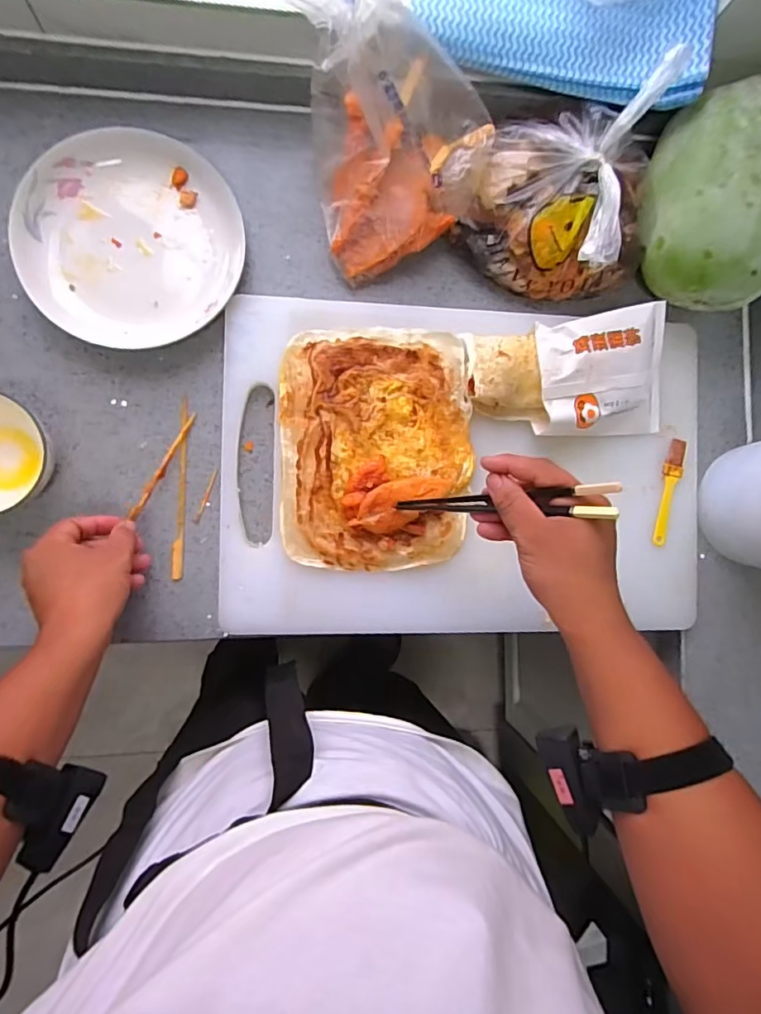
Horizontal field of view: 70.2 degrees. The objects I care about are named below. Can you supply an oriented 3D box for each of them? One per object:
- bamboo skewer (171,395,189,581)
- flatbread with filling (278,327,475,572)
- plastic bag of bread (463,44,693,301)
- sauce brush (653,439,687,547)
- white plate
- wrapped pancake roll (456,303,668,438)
[{"bbox_3d":[-0.211,-0.020,0.572,0.012,0.005,0.191,2,90,-7],"label":"bamboo skewer"},{"bbox_3d":[-0.004,-0.062,0.572,0.201,0.033,0.250,-2,91,-7],"label":"flatbread with filling"},{"bbox_3d":[0.197,-0.326,0.554,0.183,0.105,0.180,-1,91,-7],"label":"plastic bag of bread"},{"bbox_3d":[0.331,-0.016,0.620,0.022,0.008,0.122,10,89,-7],"label":"sauce brush"},{"bbox_3d":[-0.254,-0.279,0.553,0.210,0.022,0.218,0,90,-7],"label":"white plate"},{"bbox_3d":[0.205,-0.138,0.589,0.217,0.046,0.127,-8,91,-6],"label":"wrapped pancake roll"}]

